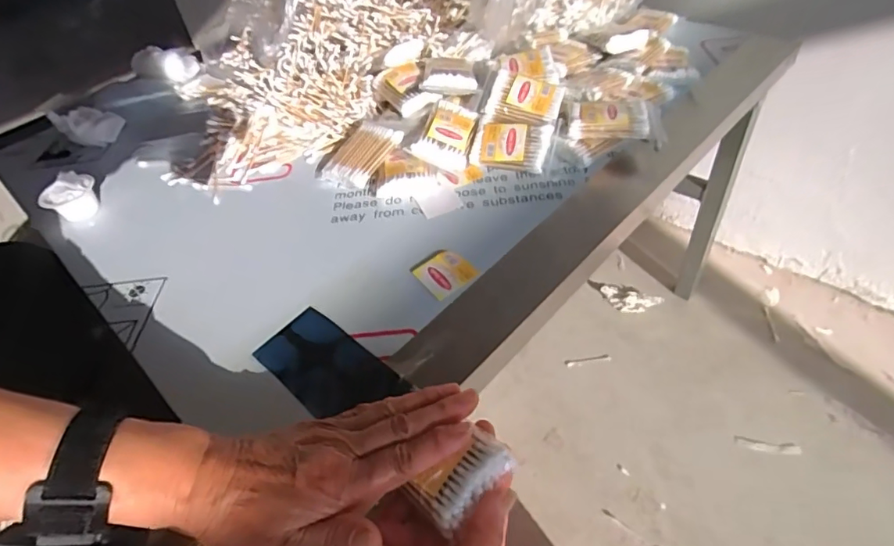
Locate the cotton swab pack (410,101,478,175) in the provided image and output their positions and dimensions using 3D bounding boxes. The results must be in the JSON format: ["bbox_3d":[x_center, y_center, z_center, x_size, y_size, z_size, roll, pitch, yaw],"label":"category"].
[{"bbox_3d":[0.002,-0.143,0.526,0.055,0.012,0.076,22,66,-6],"label":"cotton swab pack"}]

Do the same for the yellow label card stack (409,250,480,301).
[{"bbox_3d":[-0.002,-0.001,0.434,0.042,0.006,0.043,-34,50,-23],"label":"yellow label card stack"}]

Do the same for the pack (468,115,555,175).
[{"bbox_3d":[0.063,-0.129,0.519,0.075,0.019,0.055,14,85,21],"label":"pack"}]

